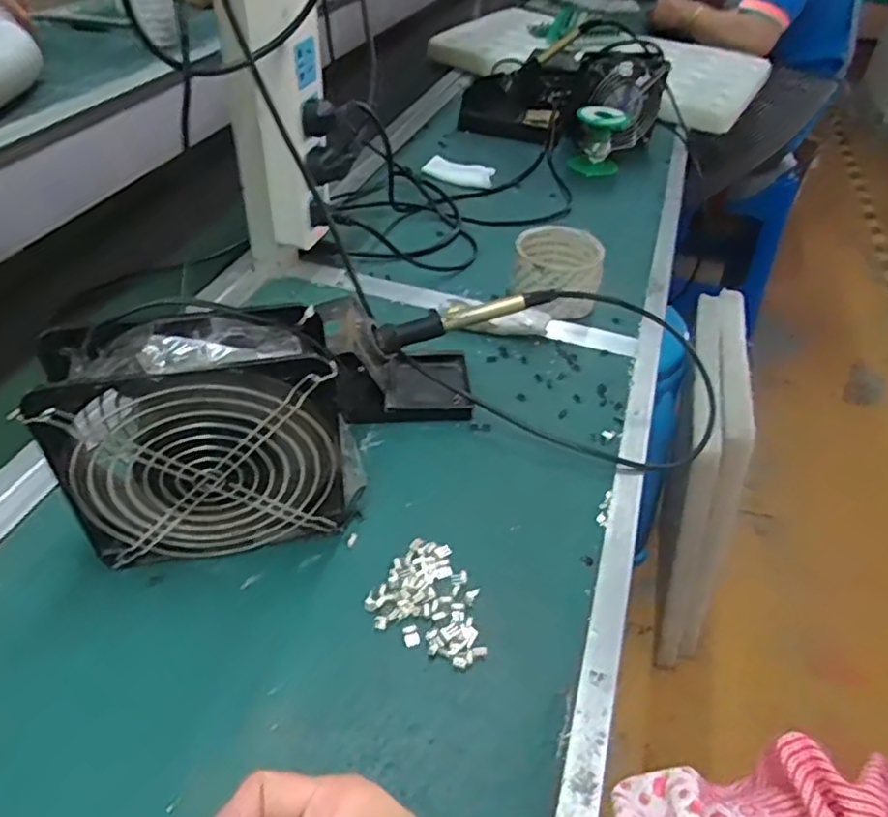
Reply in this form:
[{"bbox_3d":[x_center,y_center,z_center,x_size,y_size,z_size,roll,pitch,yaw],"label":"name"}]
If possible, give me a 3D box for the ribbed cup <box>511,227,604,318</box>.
[{"bbox_3d":[0.110,-0.131,0.637,0.084,0.059,0.091,3,43,-3],"label":"ribbed cup"}]

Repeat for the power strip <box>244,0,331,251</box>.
[{"bbox_3d":[-0.130,-0.248,0.546,0.054,0.213,0.050,5,43,0],"label":"power strip"}]

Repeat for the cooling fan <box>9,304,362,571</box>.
[{"bbox_3d":[-0.134,0.019,0.379,0.152,0.154,0.060,-7,44,-12],"label":"cooling fan"}]

